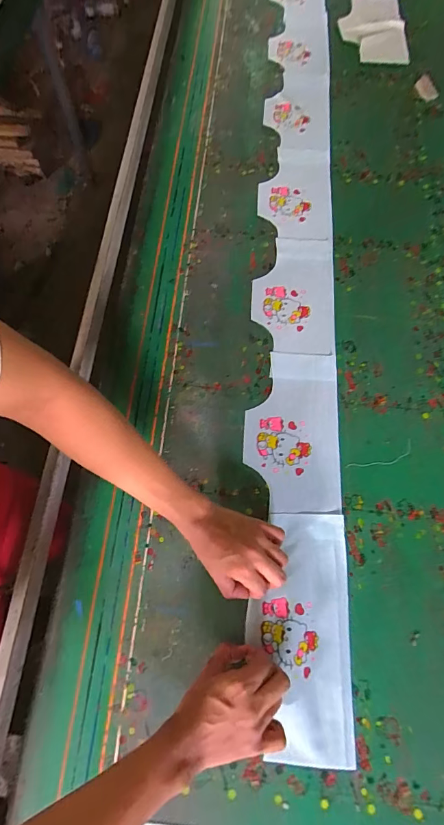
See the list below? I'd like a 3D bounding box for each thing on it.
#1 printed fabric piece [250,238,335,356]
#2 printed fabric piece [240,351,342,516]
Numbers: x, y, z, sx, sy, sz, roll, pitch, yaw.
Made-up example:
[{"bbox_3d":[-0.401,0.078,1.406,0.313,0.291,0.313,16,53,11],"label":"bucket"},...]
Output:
[{"bbox_3d":[0.134,-0.228,0.718,0.148,0.009,0.258,6,70,0],"label":"printed fabric piece"},{"bbox_3d":[0.115,0.024,0.628,0.151,0.005,0.269,4,70,0],"label":"printed fabric piece"}]

